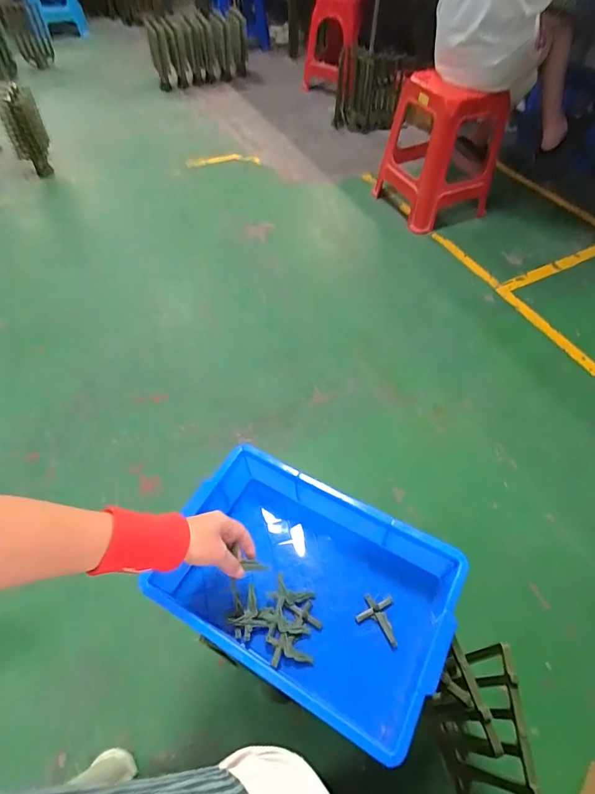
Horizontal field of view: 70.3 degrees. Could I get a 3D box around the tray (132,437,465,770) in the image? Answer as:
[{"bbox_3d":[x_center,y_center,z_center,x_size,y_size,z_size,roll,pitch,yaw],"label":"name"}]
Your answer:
[{"bbox_3d":[0.007,0.256,0.587,0.365,0.120,0.239,26,57,17],"label":"tray"}]

